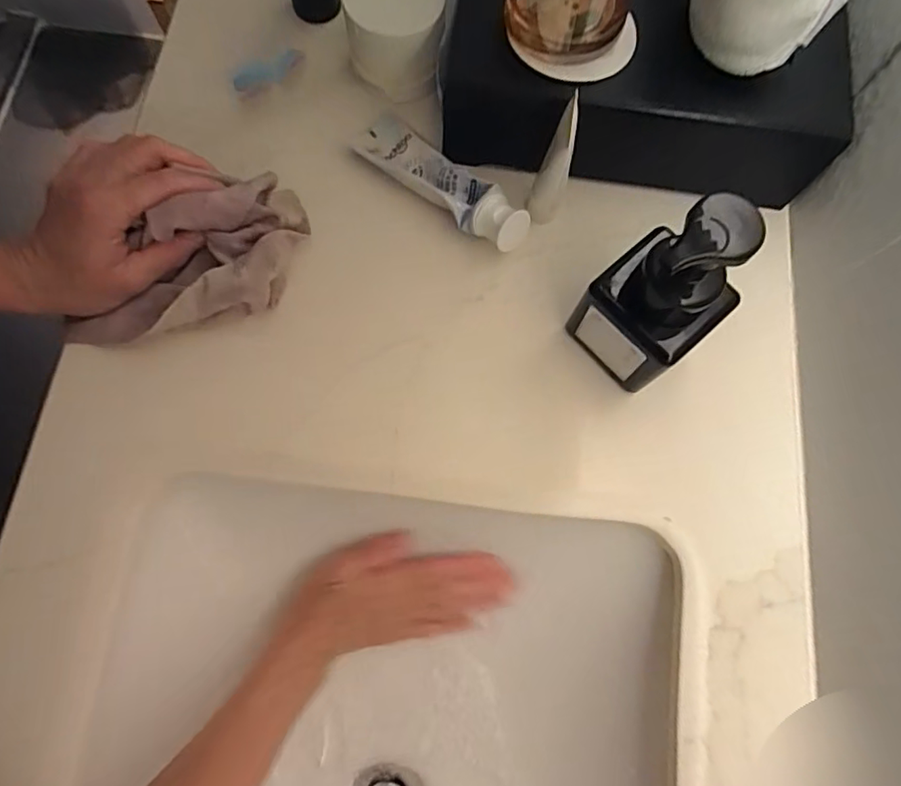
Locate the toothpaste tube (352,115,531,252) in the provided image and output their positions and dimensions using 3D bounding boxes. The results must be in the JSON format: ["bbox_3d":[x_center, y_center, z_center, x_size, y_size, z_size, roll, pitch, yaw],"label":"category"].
[{"bbox_3d":[-0.010,-0.150,0.379,0.038,0.032,0.143,-43,79,-10],"label":"toothpaste tube"}]

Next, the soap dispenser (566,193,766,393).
[{"bbox_3d":[0.120,-0.055,0.307,0.061,0.140,0.063,-40,79,-10],"label":"soap dispenser"}]

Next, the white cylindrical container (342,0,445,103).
[{"bbox_3d":[-0.040,-0.264,0.392,0.068,0.052,0.068,0,75,0],"label":"white cylindrical container"}]

